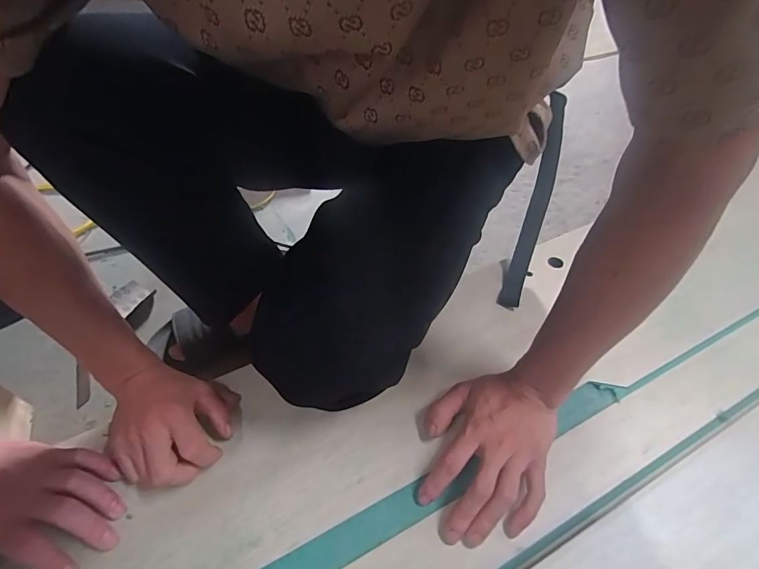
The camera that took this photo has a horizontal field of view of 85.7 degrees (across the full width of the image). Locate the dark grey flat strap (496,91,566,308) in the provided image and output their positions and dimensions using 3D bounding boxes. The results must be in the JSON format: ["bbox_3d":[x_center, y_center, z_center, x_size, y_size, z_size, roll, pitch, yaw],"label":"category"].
[{"bbox_3d":[0.209,-0.111,0.542,0.031,0.039,0.286,15,91,13],"label":"dark grey flat strap"}]

